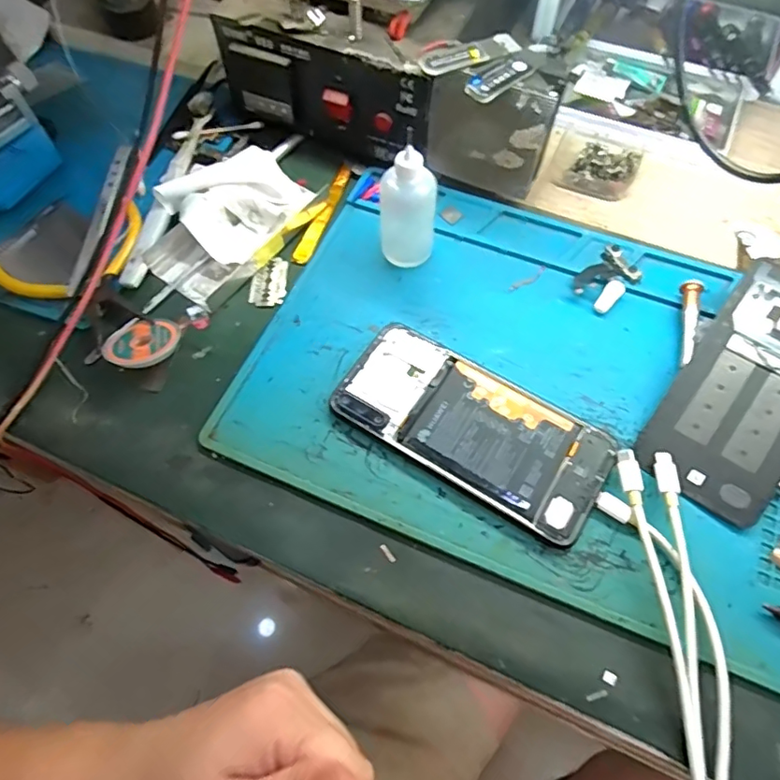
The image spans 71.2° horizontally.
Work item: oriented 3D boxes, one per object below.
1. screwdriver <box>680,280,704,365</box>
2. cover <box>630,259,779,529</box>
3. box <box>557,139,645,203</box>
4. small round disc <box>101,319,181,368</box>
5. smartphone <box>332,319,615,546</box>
[{"bbox_3d":[0.189,-0.044,0.344,0.011,0.011,0.060,15,65,8],"label":"screwdriver"},{"bbox_3d":[0.208,-0.003,0.311,0.070,0.008,0.150,34,81,16],"label":"cover"},{"bbox_3d":[0.160,-0.169,0.410,0.049,0.018,0.047,29,68,14],"label":"box"},{"bbox_3d":[-0.154,-0.030,0.342,0.042,0.008,0.041,7,46,8],"label":"small round disc"},{"bbox_3d":[0.048,0.021,0.318,0.155,0.008,0.072,29,68,15],"label":"smartphone"}]

